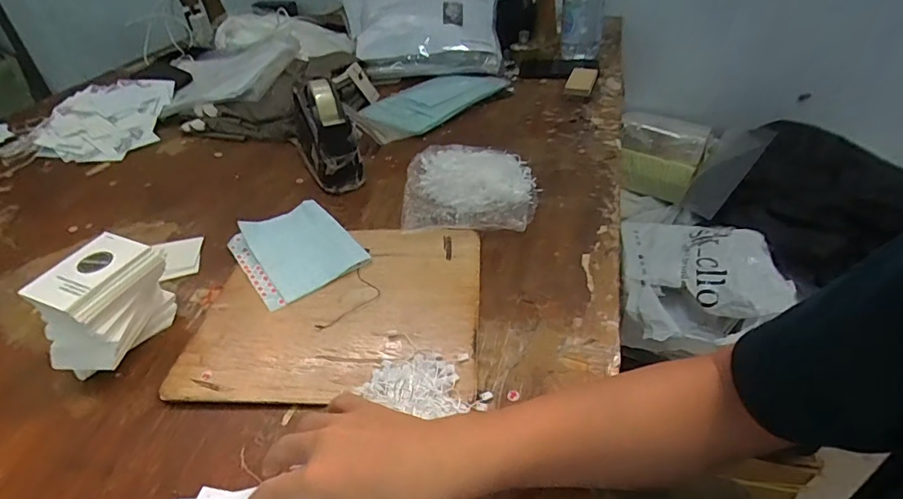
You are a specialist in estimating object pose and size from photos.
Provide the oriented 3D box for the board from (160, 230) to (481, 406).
[{"bbox_3d":[-0.117,0.058,0.514,0.284,0.008,0.233,-1,40,5],"label":"board"}]

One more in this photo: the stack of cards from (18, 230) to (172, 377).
[{"bbox_3d":[-0.333,0.056,0.471,0.072,0.088,0.106,5,41,12],"label":"stack of cards"}]

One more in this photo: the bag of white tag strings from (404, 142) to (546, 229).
[{"bbox_3d":[0.026,-0.086,0.649,0.174,0.037,0.165,-2,40,4],"label":"bag of white tag strings"}]

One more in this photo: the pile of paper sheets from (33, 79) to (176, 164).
[{"bbox_3d":[-0.633,-0.243,0.890,0.192,0.050,0.250,-12,40,-8],"label":"pile of paper sheets"}]

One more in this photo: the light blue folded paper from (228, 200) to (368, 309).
[{"bbox_3d":[-0.187,-0.003,0.585,0.123,0.011,0.155,-28,45,-25],"label":"light blue folded paper"}]

